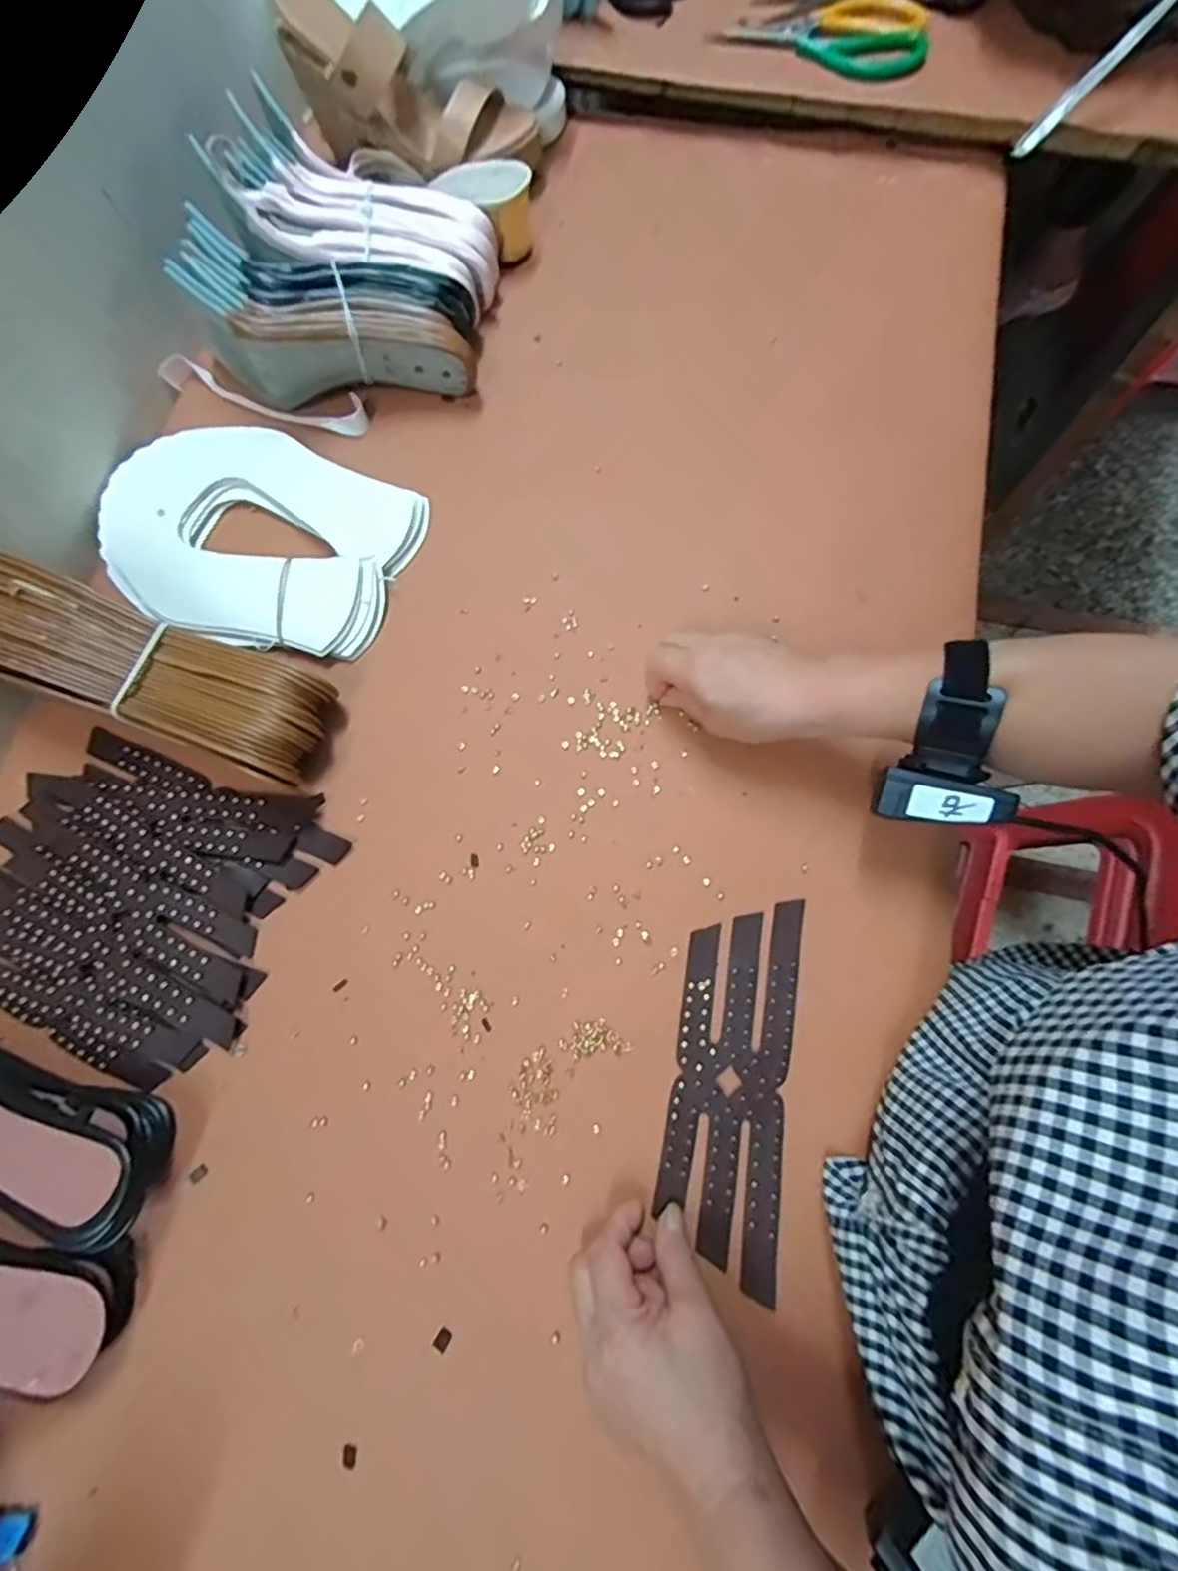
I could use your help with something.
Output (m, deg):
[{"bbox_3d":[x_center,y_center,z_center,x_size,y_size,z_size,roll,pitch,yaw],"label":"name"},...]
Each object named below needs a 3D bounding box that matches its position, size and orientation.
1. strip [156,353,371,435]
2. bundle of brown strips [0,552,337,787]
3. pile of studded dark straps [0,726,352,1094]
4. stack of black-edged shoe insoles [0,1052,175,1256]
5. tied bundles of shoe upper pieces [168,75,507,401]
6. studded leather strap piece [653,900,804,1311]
[{"bbox_3d":[-0.279,-0.339,0.535,0.186,0.015,0.035,19,76,7],"label":"strip"},{"bbox_3d":[-0.300,-0.076,0.431,0.239,0.079,0.082,19,76,8],"label":"bundle of brown strips"},{"bbox_3d":[-0.314,0.072,0.428,0.221,0.017,0.198,24,77,9],"label":"pile of studded dark straps"},{"bbox_3d":[-0.362,0.207,0.370,0.220,0.054,0.077,16,76,7],"label":"stack of black-edged shoe insoles"},{"bbox_3d":[-0.200,-0.428,0.519,0.229,0.081,0.218,7,75,4],"label":"tied bundles of shoe upper pieces"},{"bbox_3d":[0.088,0.178,0.382,0.070,0.004,0.212,9,73,6],"label":"studded leather strap piece"}]

